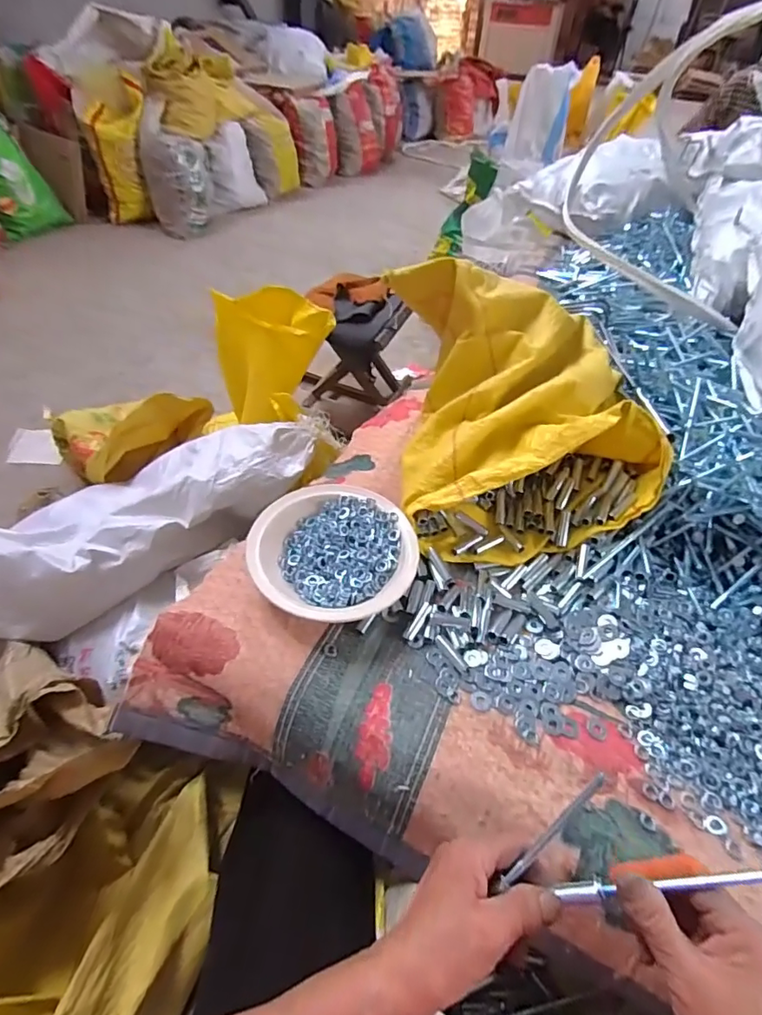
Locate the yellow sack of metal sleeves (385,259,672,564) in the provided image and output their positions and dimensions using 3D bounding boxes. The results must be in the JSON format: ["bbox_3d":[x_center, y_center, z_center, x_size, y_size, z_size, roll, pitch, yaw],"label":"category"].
[{"bbox_3d":[0.173,-0.123,0.636,0.299,0.201,0.326,-3,48,-8],"label":"yellow sack of metal sleeves"}]

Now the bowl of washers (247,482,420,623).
[{"bbox_3d":[-0.051,0.050,0.555,0.168,0.053,0.165,2,48,-3],"label":"bowl of washers"}]

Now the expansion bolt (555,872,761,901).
[{"bbox_3d":[0.167,0.229,0.307,0.119,0.009,0.007,-19,46,17],"label":"expansion bolt"}]

